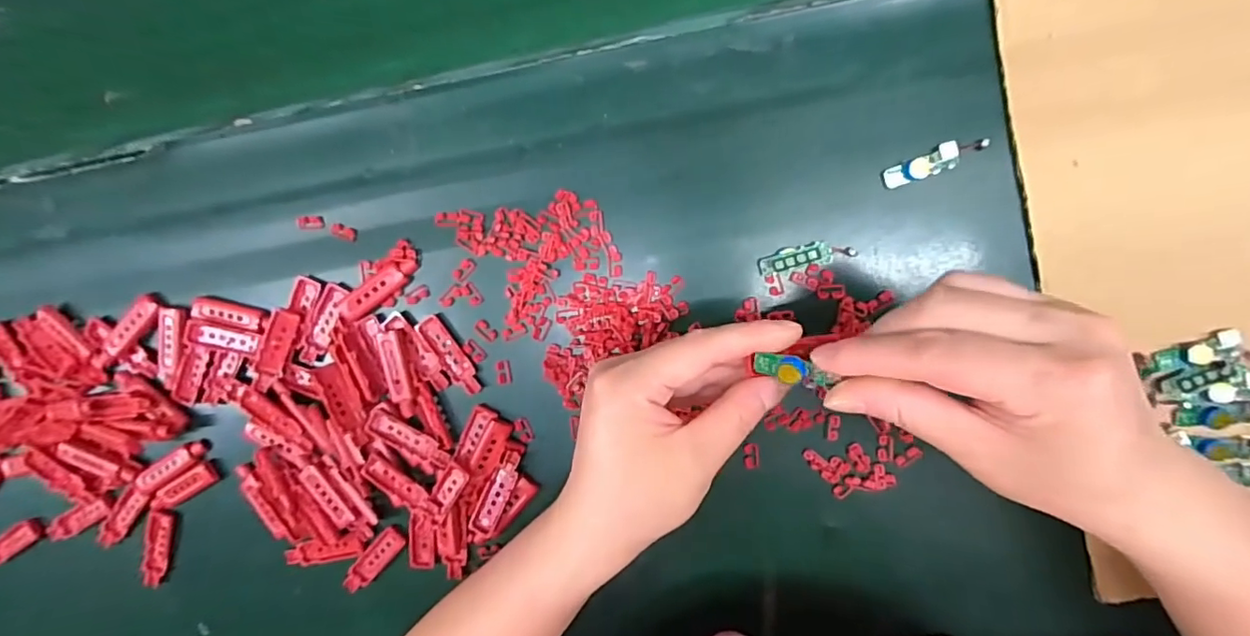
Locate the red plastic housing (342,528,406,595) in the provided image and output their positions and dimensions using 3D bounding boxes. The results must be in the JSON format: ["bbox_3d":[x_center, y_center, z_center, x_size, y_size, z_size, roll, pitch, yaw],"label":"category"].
[{"bbox_3d":[-0.165,0.158,0.352,0.015,0.006,0.051,44,98,1],"label":"red plastic housing"}]

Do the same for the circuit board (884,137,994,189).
[{"bbox_3d":[0.167,-0.084,0.288,0.054,0.009,0.014,-20,92,8],"label":"circuit board"}]

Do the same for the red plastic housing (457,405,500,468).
[{"bbox_3d":[-0.093,0.073,0.336,0.013,0.010,0.036,26,97,4],"label":"red plastic housing"}]

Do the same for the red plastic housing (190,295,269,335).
[{"bbox_3d":[-0.249,-0.002,0.342,0.044,0.013,0.015,13,96,5],"label":"red plastic housing"}]

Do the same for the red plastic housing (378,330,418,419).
[{"bbox_3d":[-0.140,0.035,0.332,0.014,0.006,0.054,-11,94,7],"label":"red plastic housing"}]

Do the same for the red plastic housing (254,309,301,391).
[{"bbox_3d":[-0.219,0.019,0.339,0.016,0.010,0.052,19,98,-22],"label":"red plastic housing"}]

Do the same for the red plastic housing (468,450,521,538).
[{"bbox_3d":[-0.080,0.110,0.333,0.017,0.004,0.057,25,97,4],"label":"red plastic housing"}]

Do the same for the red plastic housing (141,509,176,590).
[{"bbox_3d":[-0.321,0.157,0.371,0.015,0.012,0.056,14,96,5],"label":"red plastic housing"}]

